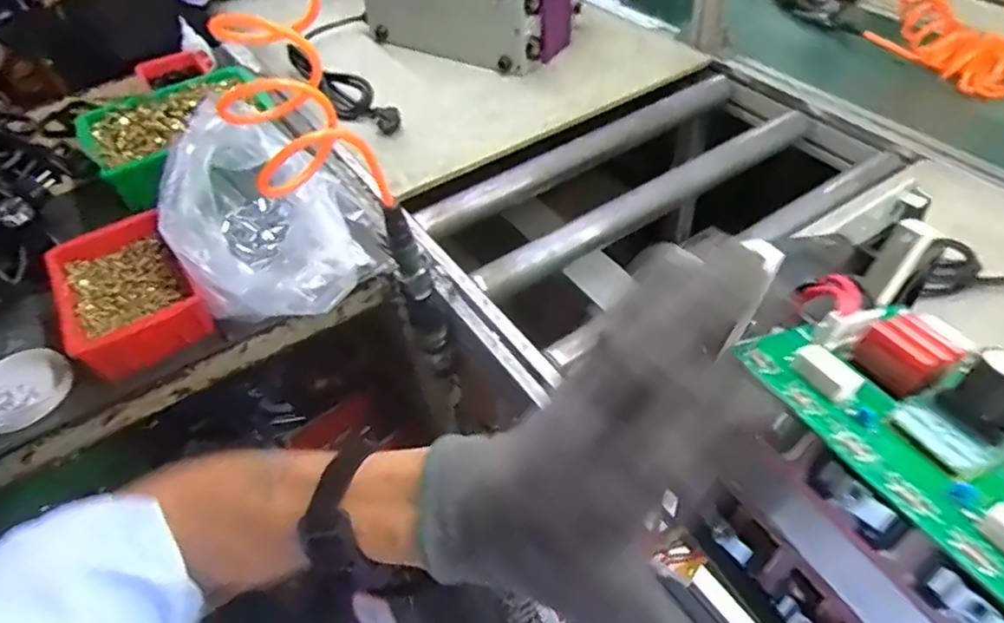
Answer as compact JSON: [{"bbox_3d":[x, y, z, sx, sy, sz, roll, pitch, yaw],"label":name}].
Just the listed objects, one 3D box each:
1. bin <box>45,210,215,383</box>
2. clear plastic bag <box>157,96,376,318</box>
[{"bbox_3d":[-0.416,-0.015,0.714,0.130,0.060,0.193,-33,52,-23],"label":"bin"},{"bbox_3d":[-0.275,-0.110,0.740,0.189,0.150,0.250,-23,49,-15],"label":"clear plastic bag"}]

